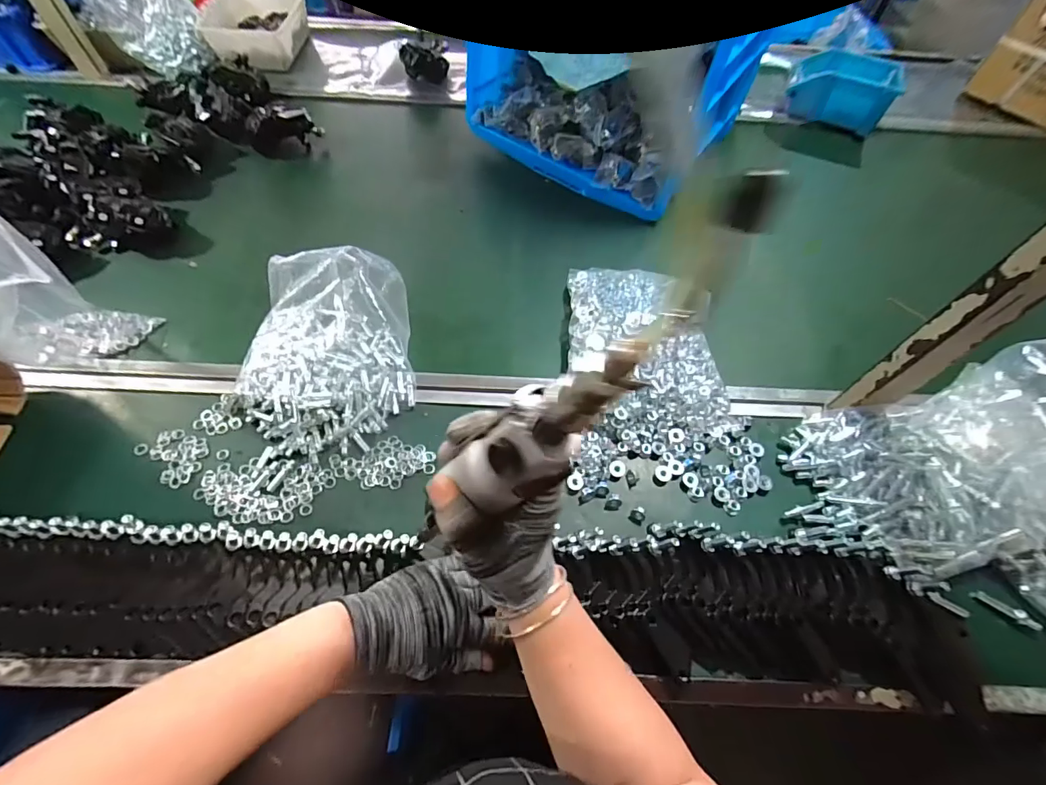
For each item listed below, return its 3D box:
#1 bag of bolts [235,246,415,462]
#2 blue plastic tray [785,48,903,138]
[{"bbox_3d":[-0.226,-0.057,0.531,0.181,0.093,0.231,-4,58,-5],"label":"bag of bolts"},{"bbox_3d":[0.602,-0.577,0.877,0.177,0.069,0.167,26,60,13],"label":"blue plastic tray"}]

